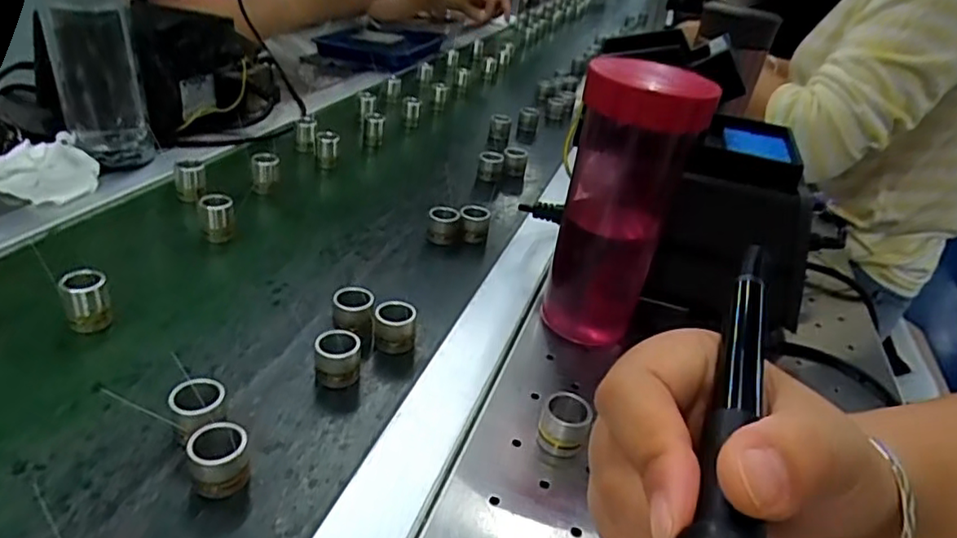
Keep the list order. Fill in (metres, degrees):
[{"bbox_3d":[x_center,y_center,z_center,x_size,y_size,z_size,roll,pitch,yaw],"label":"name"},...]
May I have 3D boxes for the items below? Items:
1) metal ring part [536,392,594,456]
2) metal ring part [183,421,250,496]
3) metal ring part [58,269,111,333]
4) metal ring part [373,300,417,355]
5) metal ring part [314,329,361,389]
[{"bbox_3d":[0.044,0.080,0.318,0.024,0.026,0.023,14,31,11],"label":"metal ring part"},{"bbox_3d":[-0.116,0.086,0.278,0.024,0.025,0.023,-5,32,-20],"label":"metal ring part"},{"bbox_3d":[-0.227,0.020,0.361,0.021,0.034,0.018,-13,36,-31],"label":"metal ring part"},{"bbox_3d":[-0.050,0.036,0.374,0.024,0.027,0.021,2,31,-8],"label":"metal ring part"},{"bbox_3d":[-0.078,0.051,0.345,0.024,0.027,0.021,4,30,-6],"label":"metal ring part"}]

